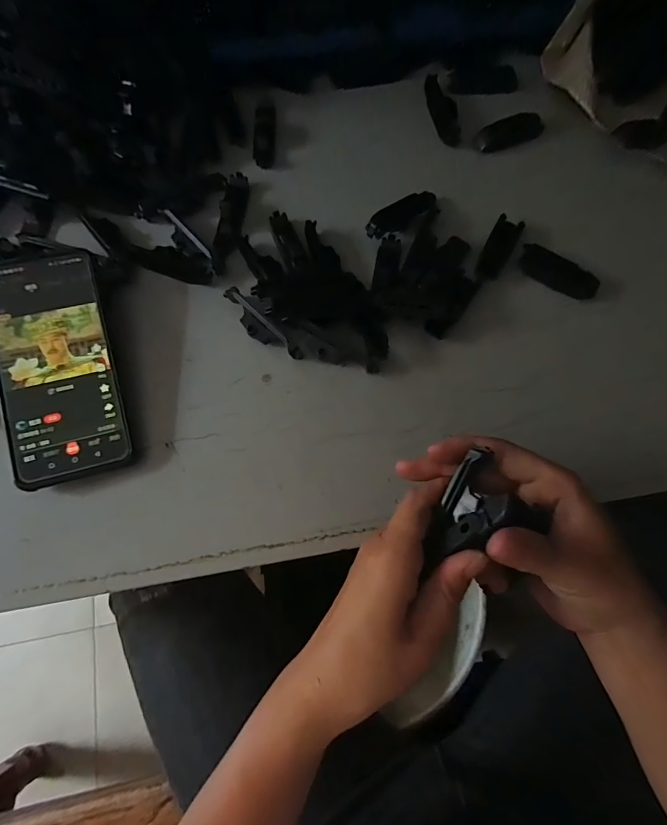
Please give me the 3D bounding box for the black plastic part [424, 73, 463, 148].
[{"bbox_3d":[0.103,-0.283,0.382,0.021,0.008,0.079,-9,74,-3],"label":"black plastic part"}]

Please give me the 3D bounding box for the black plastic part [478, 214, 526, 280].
[{"bbox_3d":[0.139,-0.138,0.345,0.022,0.006,0.064,28,75,8],"label":"black plastic part"}]

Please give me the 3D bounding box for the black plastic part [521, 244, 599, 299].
[{"bbox_3d":[0.184,-0.114,0.335,0.065,0.010,0.021,33,76,9],"label":"black plastic part"}]

